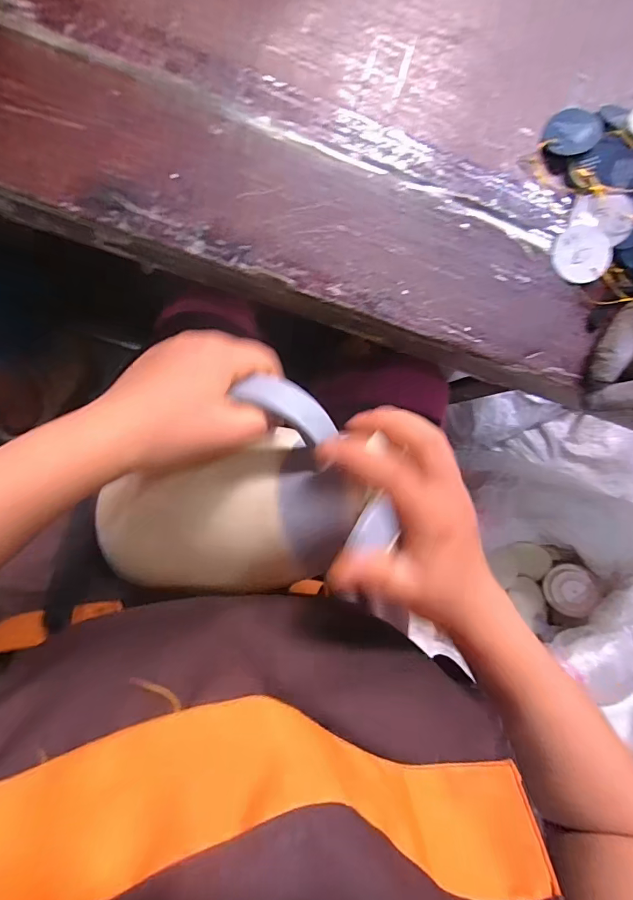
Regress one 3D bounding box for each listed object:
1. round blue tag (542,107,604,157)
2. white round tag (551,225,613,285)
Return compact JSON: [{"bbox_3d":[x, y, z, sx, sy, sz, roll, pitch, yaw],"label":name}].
[{"bbox_3d":[0.238,-0.298,0.401,0.050,0.004,0.049,-1,82,10],"label":"round blue tag"},{"bbox_3d":[0.250,-0.185,0.406,0.050,0.004,0.050,3,102,13],"label":"white round tag"}]

